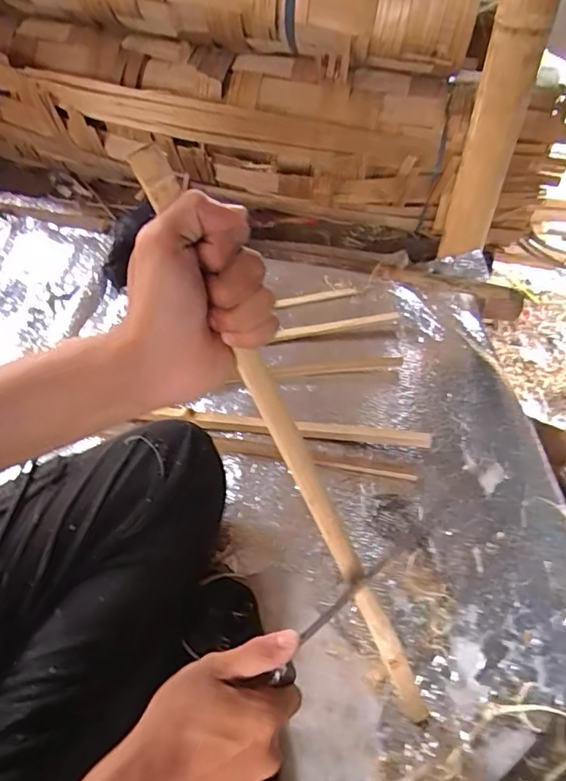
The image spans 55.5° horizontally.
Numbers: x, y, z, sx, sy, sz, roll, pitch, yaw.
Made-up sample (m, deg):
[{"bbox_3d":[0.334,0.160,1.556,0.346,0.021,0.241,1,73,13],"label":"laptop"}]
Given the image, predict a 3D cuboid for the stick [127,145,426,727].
[{"bbox_3d":[0.024,0.079,0.389,0.015,0.503,0.023,-1,32,45],"label":"stick"}]

